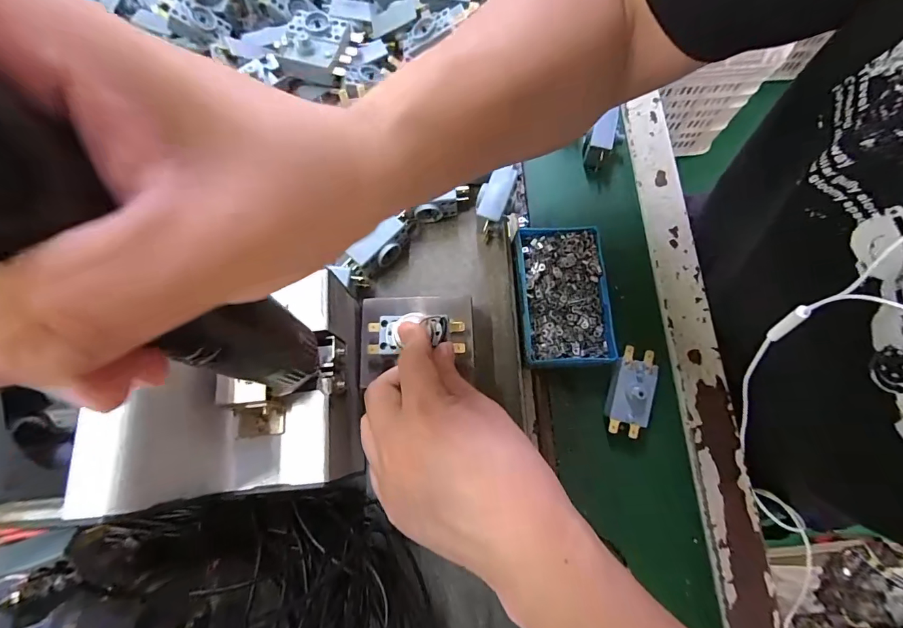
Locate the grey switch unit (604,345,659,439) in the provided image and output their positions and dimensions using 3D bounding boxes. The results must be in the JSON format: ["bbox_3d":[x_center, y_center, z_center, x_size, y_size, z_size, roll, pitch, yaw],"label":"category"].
[{"bbox_3d":[0.136,0.058,0.313,0.030,0.026,0.065,16,75,6],"label":"grey switch unit"}]

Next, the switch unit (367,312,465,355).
[{"bbox_3d":[-0.023,0.013,0.278,0.064,0.018,0.026,-5,73,-4],"label":"switch unit"}]

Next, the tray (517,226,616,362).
[{"bbox_3d":[0.091,-0.015,0.339,0.070,0.023,0.113,-5,73,1],"label":"tray"}]

